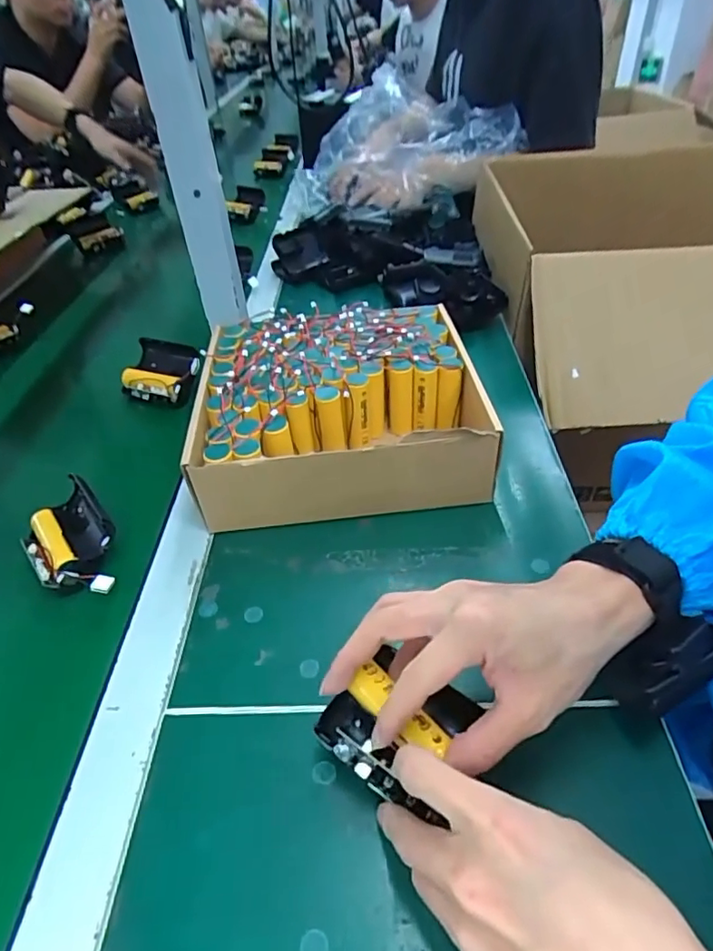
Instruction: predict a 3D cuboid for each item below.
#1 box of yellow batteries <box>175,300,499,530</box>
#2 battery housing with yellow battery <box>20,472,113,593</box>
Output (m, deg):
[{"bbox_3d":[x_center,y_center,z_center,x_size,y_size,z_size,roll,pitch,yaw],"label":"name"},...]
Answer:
[{"bbox_3d":[-0.013,-0.066,0.516,0.245,0.083,0.225,-5,42,-3],"label":"box of yellow batteries"},{"bbox_3d":[-0.219,0.051,0.431,0.061,0.036,0.107,-30,49,-27],"label":"battery housing with yellow battery"}]

